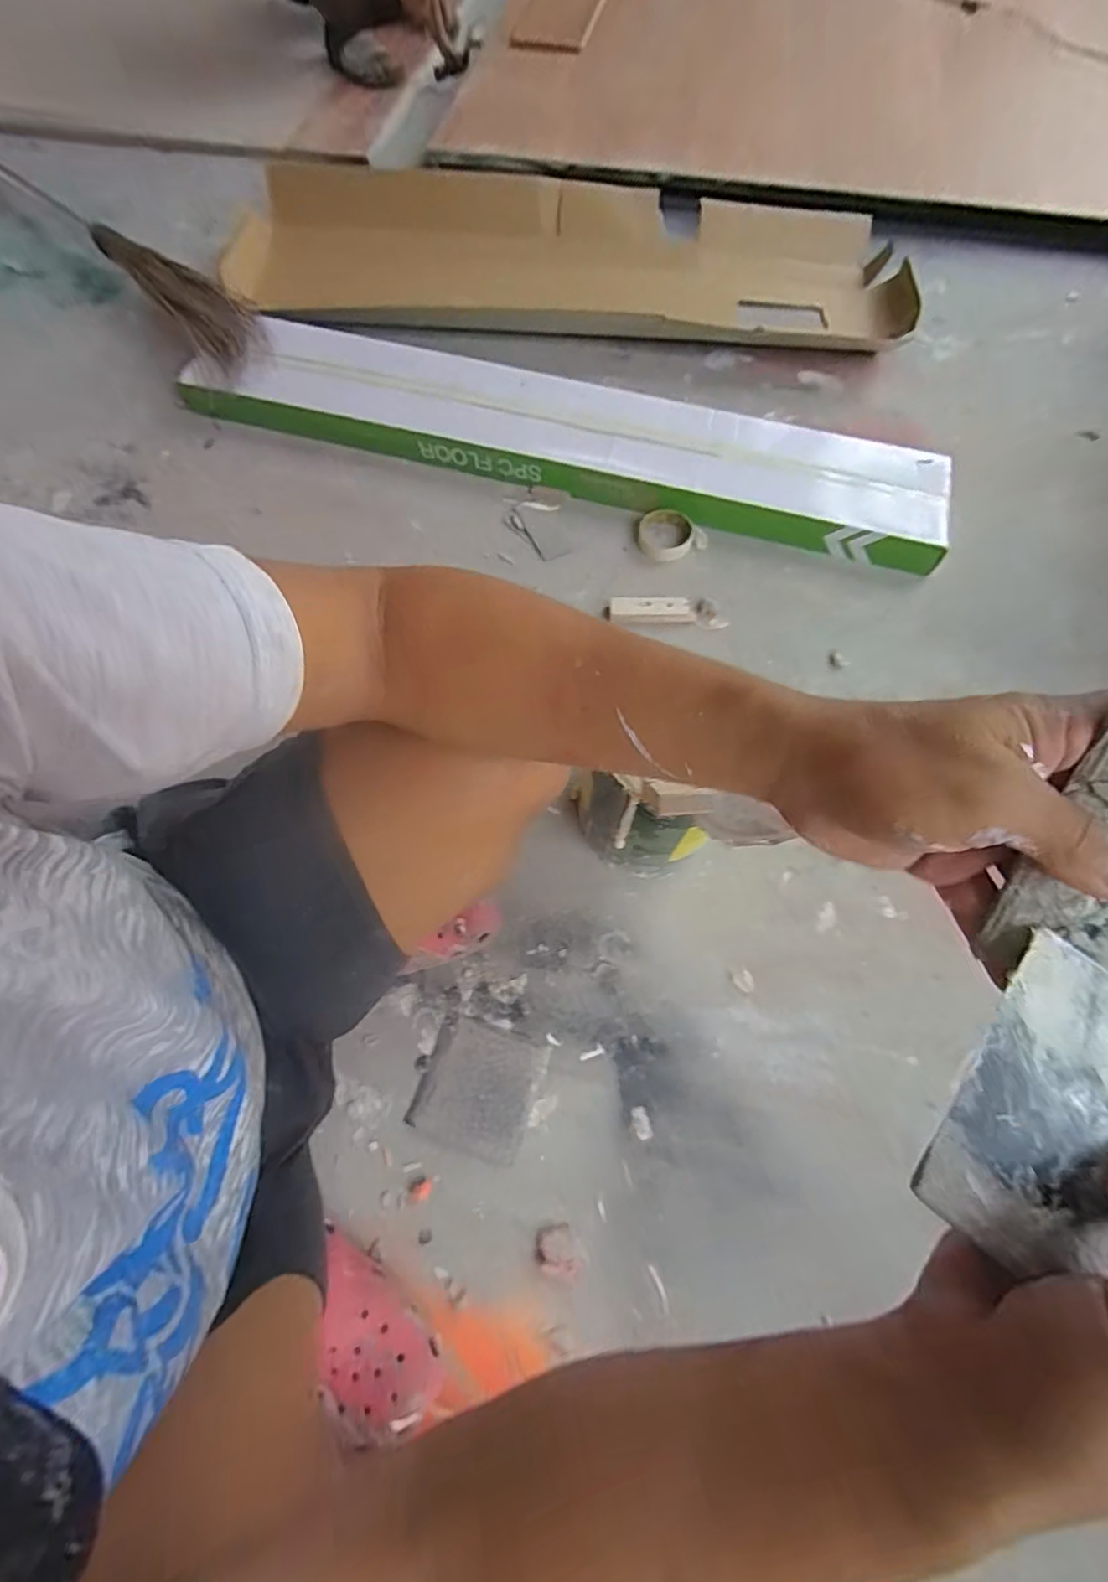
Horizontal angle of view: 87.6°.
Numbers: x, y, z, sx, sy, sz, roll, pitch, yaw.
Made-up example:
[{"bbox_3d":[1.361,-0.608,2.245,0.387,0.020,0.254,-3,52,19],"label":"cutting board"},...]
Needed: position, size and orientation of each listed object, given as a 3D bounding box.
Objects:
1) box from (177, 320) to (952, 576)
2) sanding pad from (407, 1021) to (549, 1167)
[{"bbox_3d":[0.009,-0.598,0.951,1.241,0.081,0.230,14,67,5],"label":"box"},{"bbox_3d":[-0.079,0.309,0.605,0.118,0.004,0.114,18,67,7],"label":"sanding pad"}]

